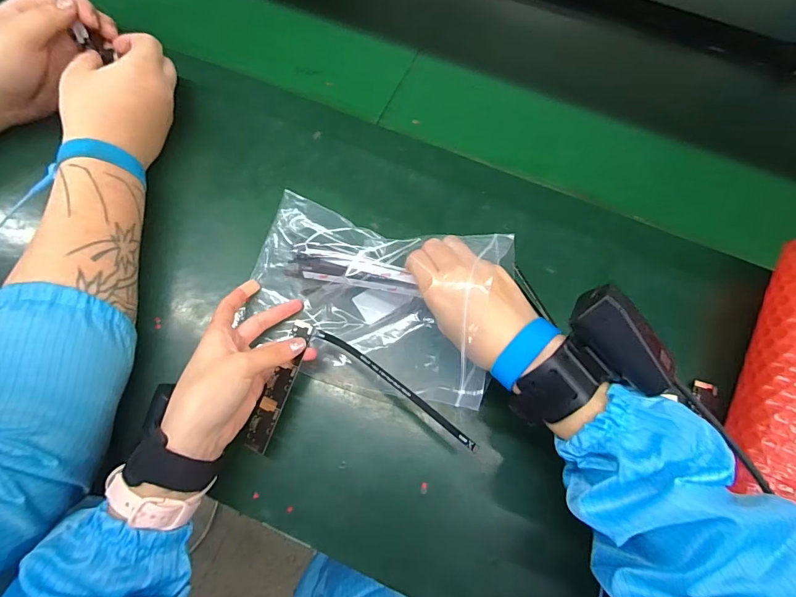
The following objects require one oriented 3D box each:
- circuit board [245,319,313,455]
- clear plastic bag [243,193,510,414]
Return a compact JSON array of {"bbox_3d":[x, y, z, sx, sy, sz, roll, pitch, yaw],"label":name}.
[{"bbox_3d":[-0.096,0.070,0.332,0.021,0.004,0.107,19,82,22],"label":"circuit board"},{"bbox_3d":[-0.025,0.003,0.361,0.220,0.036,0.151,14,97,13],"label":"clear plastic bag"}]

